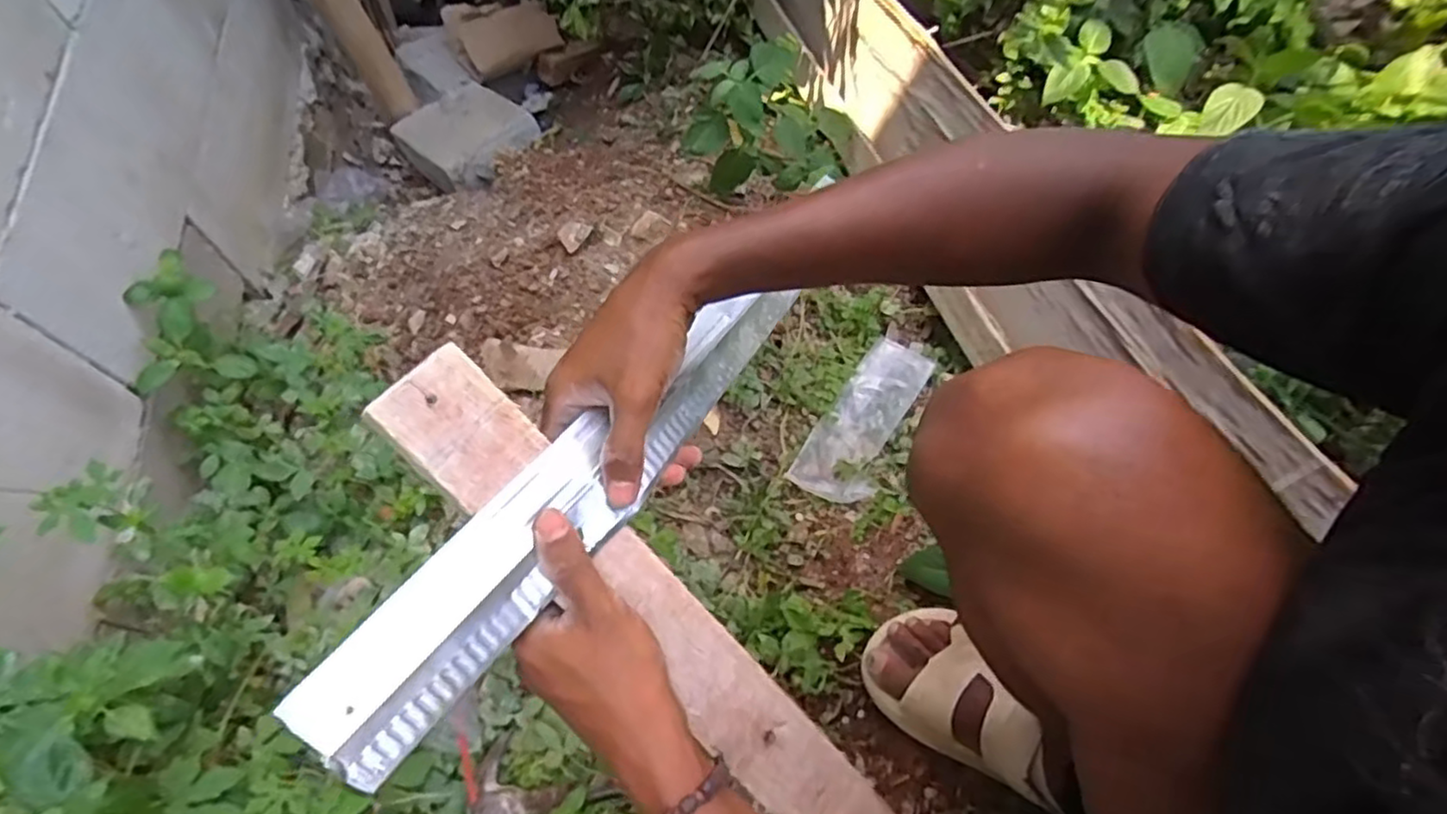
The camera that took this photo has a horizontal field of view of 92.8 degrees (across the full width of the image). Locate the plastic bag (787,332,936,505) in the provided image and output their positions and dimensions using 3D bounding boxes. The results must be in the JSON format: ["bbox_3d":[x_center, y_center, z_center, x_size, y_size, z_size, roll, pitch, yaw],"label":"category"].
[{"bbox_3d":[0.169,0.019,0.822,0.088,0.032,0.208,33,80,13],"label":"plastic bag"}]

